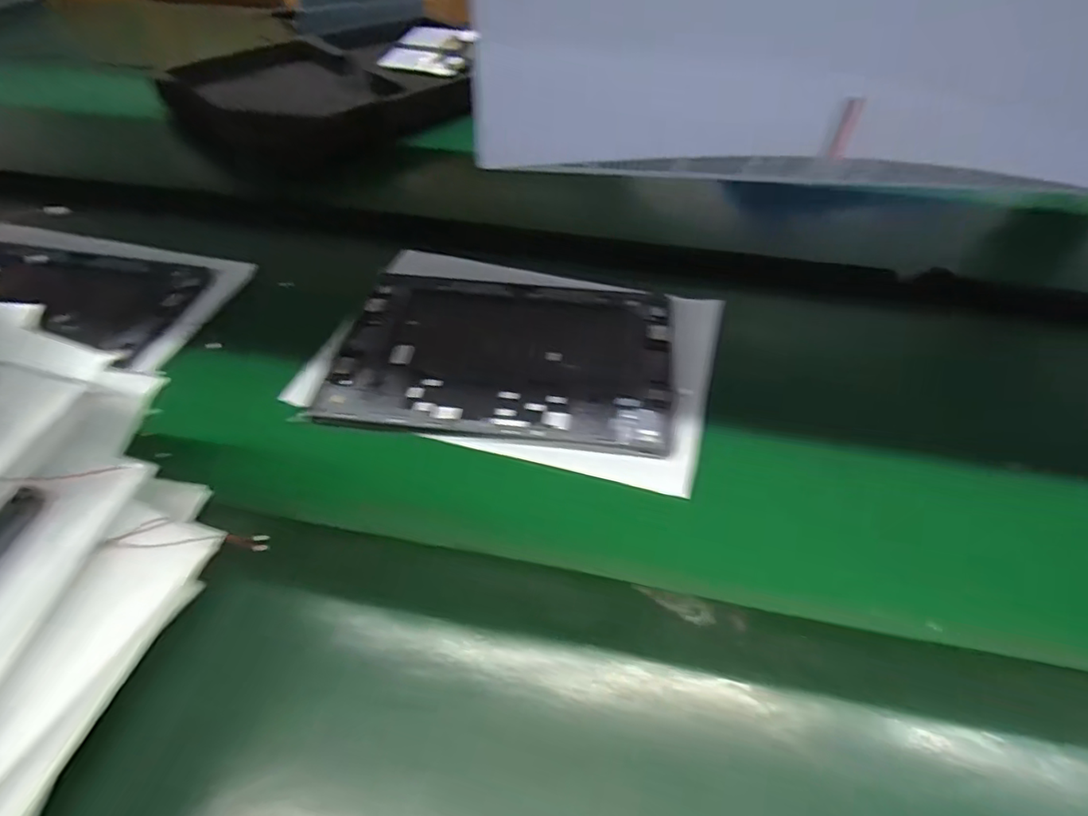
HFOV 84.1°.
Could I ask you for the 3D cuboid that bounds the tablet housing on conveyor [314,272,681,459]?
[{"bbox_3d":[-0.030,-0.044,0.466,0.248,0.013,0.175,6,46,2],"label":"tablet housing on conveyor"}]

